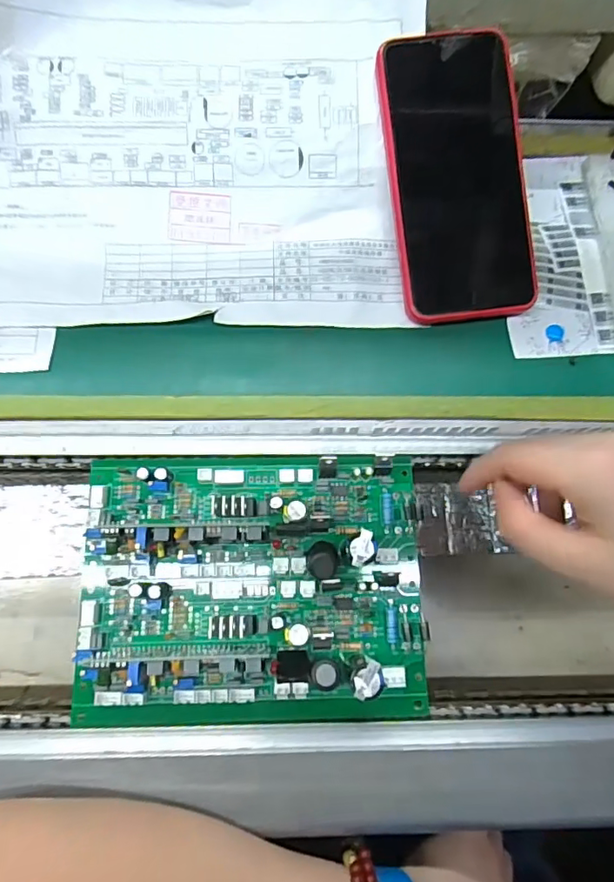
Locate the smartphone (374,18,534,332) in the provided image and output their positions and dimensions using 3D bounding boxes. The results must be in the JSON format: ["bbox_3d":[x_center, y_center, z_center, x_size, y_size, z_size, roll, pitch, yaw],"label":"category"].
[{"bbox_3d":[0.087,-0.152,0.303,0.076,0.007,0.160,-7,91,-2],"label":"smartphone"}]

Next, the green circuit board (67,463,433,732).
[{"bbox_3d":[-0.028,0.074,0.269,0.178,0.040,0.136,0,77,-2],"label":"green circuit board"}]

